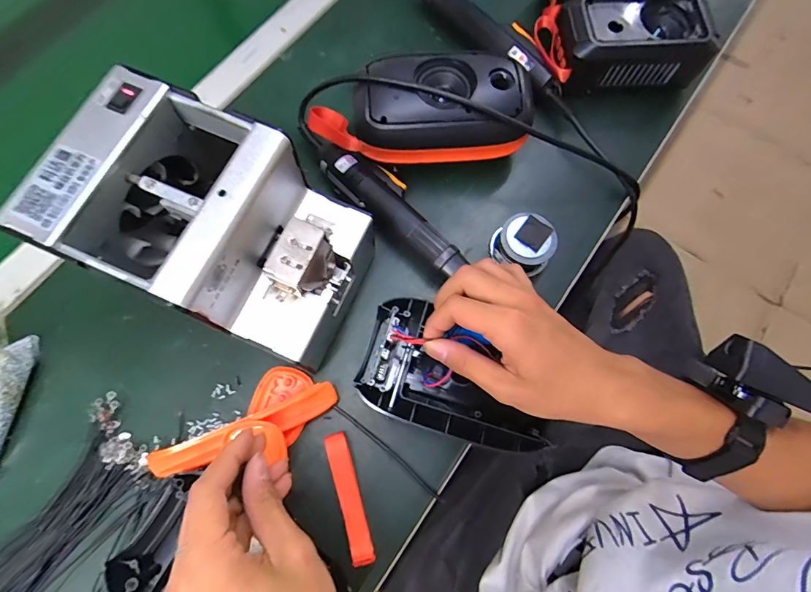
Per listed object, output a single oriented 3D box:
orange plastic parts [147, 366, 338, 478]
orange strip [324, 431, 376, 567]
[{"bbox_3d":[-0.130,0.105,0.326,0.150,0.028,0.066,-26,76,-7],"label":"orange plastic parts"},{"bbox_3d":[-0.044,0.158,0.324,0.017,0.011,0.096,-16,73,-5],"label":"orange strip"}]

